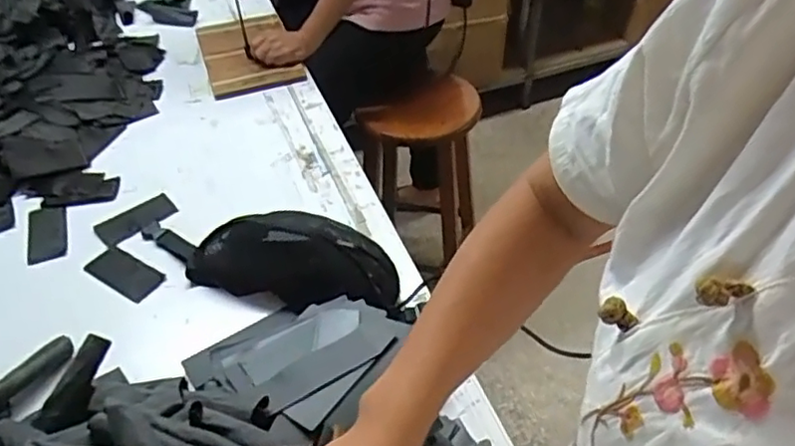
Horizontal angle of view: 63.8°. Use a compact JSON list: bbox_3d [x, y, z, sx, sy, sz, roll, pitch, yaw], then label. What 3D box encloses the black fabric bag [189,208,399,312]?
[{"bbox_3d":[-0.136,0.038,0.870,0.290,0.073,0.150,9,46,10],"label":"black fabric bag"}]

